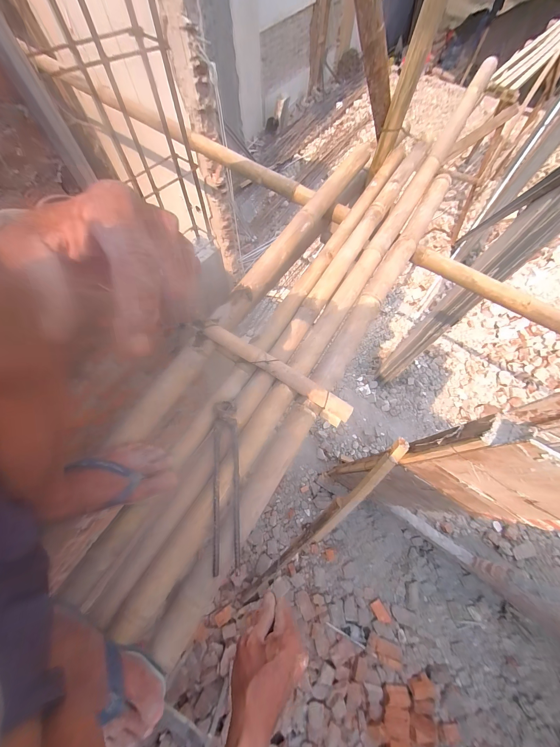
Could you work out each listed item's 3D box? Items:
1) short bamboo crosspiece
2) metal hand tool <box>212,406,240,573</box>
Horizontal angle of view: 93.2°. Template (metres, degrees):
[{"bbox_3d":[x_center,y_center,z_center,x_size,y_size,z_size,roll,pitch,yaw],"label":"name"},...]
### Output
[{"bbox_3d":[-0.007,-0.007,0.593,0.362,0.033,0.052,34,71,12],"label":"short bamboo crosspiece"},{"bbox_3d":[-0.104,0.205,0.515,0.050,0.022,0.302,-5,70,1],"label":"metal hand tool"}]

